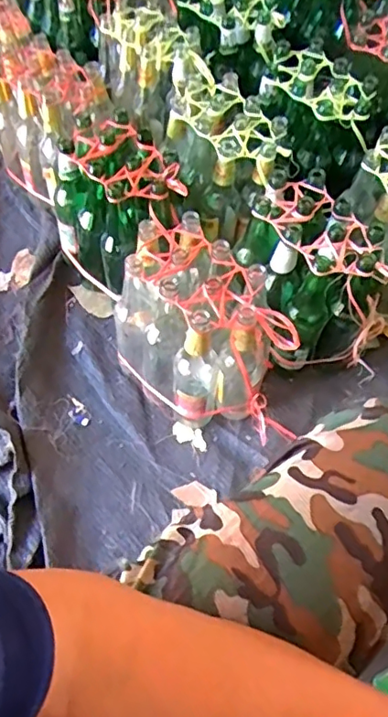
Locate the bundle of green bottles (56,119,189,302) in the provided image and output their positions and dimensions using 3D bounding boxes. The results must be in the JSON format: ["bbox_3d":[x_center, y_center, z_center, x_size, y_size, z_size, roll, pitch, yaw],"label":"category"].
[{"bbox_3d":[-0.126,-0.246,1.024,0.264,0.246,0.203,35,67,17],"label":"bundle of green bottles"}]

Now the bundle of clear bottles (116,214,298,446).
[{"bbox_3d":[0.009,-0.038,0.912,0.279,0.255,0.190,39,68,18],"label":"bundle of clear bottles"}]

